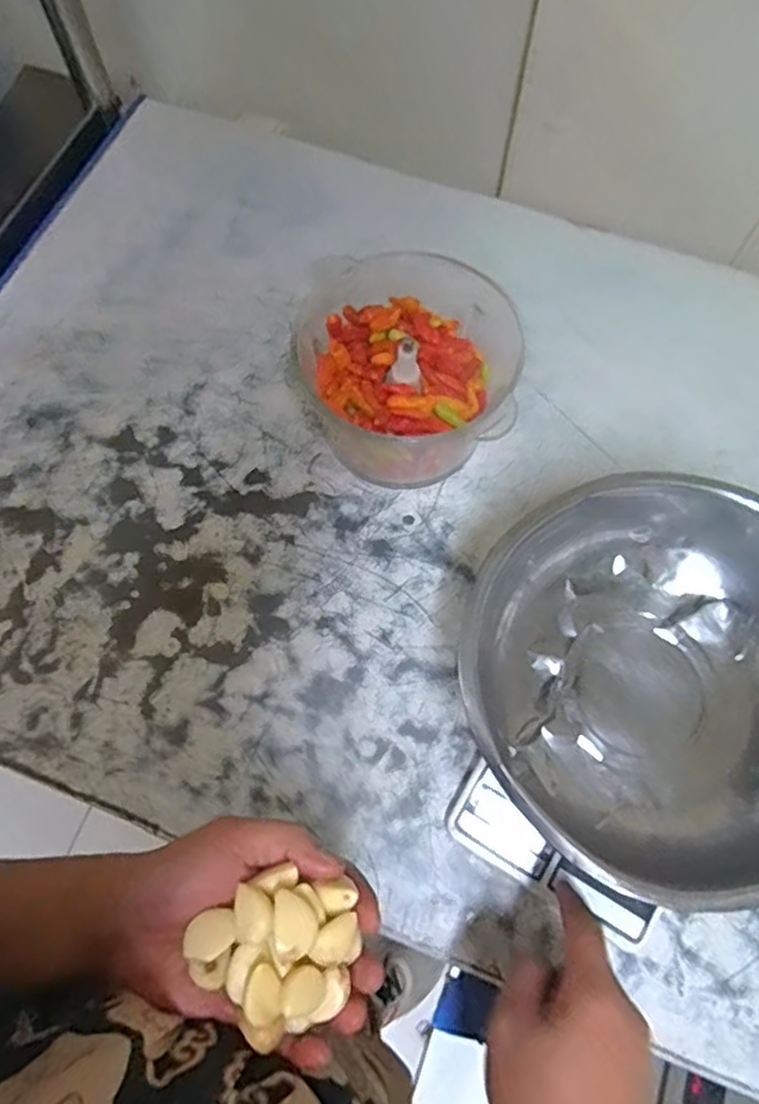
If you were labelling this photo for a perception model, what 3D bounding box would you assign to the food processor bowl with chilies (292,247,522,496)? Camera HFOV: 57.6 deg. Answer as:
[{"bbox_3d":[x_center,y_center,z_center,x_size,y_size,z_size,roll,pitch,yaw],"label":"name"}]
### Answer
[{"bbox_3d":[0.016,-0.141,0.576,0.153,0.103,0.164,-11,70,-4],"label":"food processor bowl with chilies"}]

